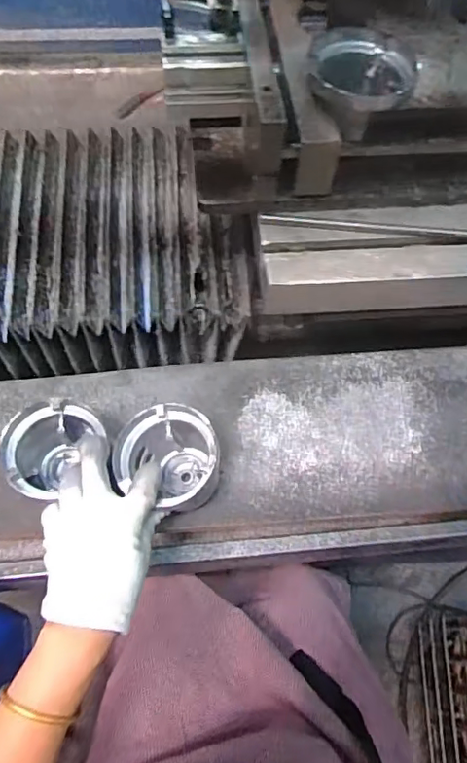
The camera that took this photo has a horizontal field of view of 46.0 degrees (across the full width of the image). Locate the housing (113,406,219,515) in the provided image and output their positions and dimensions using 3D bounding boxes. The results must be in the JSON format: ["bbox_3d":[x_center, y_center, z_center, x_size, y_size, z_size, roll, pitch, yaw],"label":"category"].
[{"bbox_3d":[-0.060,0.076,0.515,0.090,0.075,0.086,1,63,-2],"label":"housing"}]

